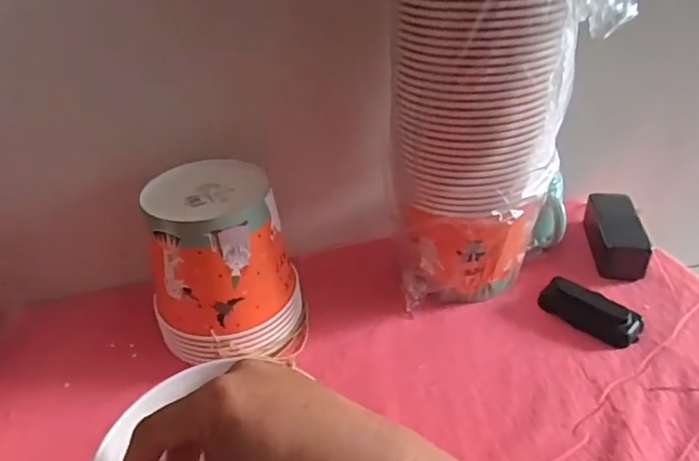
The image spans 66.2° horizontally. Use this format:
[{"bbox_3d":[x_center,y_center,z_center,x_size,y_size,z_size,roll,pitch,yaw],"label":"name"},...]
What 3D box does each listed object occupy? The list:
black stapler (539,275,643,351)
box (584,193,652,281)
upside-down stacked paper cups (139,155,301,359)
[{"bbox_3d":[0.269,0.090,0.602,0.049,0.022,0.103,-28,44,-31],"label":"black stapler"},{"bbox_3d":[0.349,0.002,0.704,0.049,0.058,0.144,4,37,8],"label":"box"},{"bbox_3d":[-0.133,0.036,0.573,0.147,0.175,0.139,-1,36,1],"label":"upside-down stacked paper cups"}]

